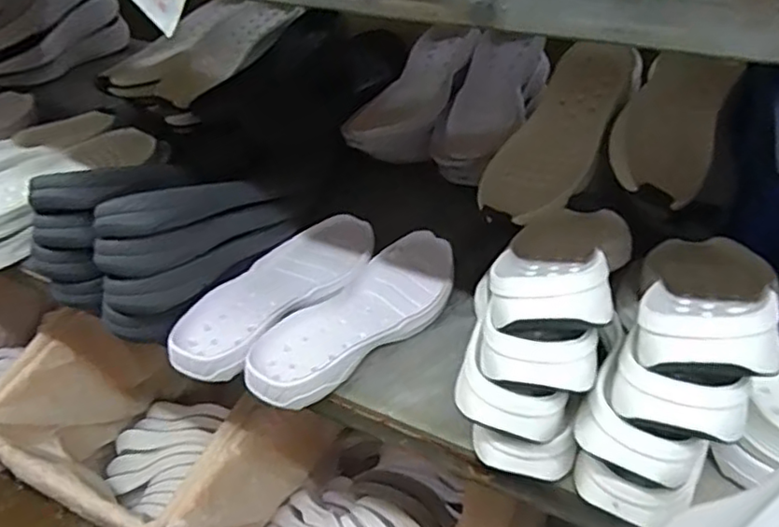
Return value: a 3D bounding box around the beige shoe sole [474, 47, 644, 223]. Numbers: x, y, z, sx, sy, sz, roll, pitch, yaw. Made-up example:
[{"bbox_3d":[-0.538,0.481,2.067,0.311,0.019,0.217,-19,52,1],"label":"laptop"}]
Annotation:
[{"bbox_3d":[0.187,-0.144,0.692,0.095,0.029,0.240,26,74,32],"label":"beige shoe sole"}]

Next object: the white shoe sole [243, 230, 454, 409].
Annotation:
[{"bbox_3d":[-0.029,0.051,0.632,0.094,0.029,0.256,28,48,33],"label":"white shoe sole"}]

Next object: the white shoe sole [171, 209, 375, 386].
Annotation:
[{"bbox_3d":[-0.119,0.025,0.673,0.107,0.026,0.265,26,47,32],"label":"white shoe sole"}]

